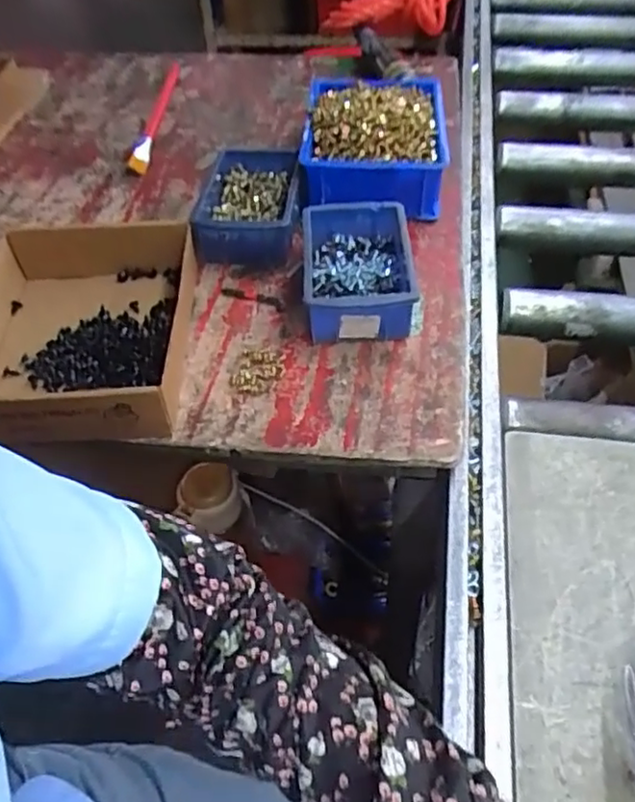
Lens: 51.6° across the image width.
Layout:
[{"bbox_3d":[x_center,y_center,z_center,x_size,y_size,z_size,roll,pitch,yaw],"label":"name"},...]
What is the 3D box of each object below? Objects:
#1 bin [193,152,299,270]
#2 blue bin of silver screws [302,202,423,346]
[{"bbox_3d":[-0.070,-0.200,0.685,0.098,0.054,0.144,0,49,3],"label":"bin"},{"bbox_3d":[0.039,-0.121,0.598,0.103,0.049,0.149,-3,49,0],"label":"blue bin of silver screws"}]

